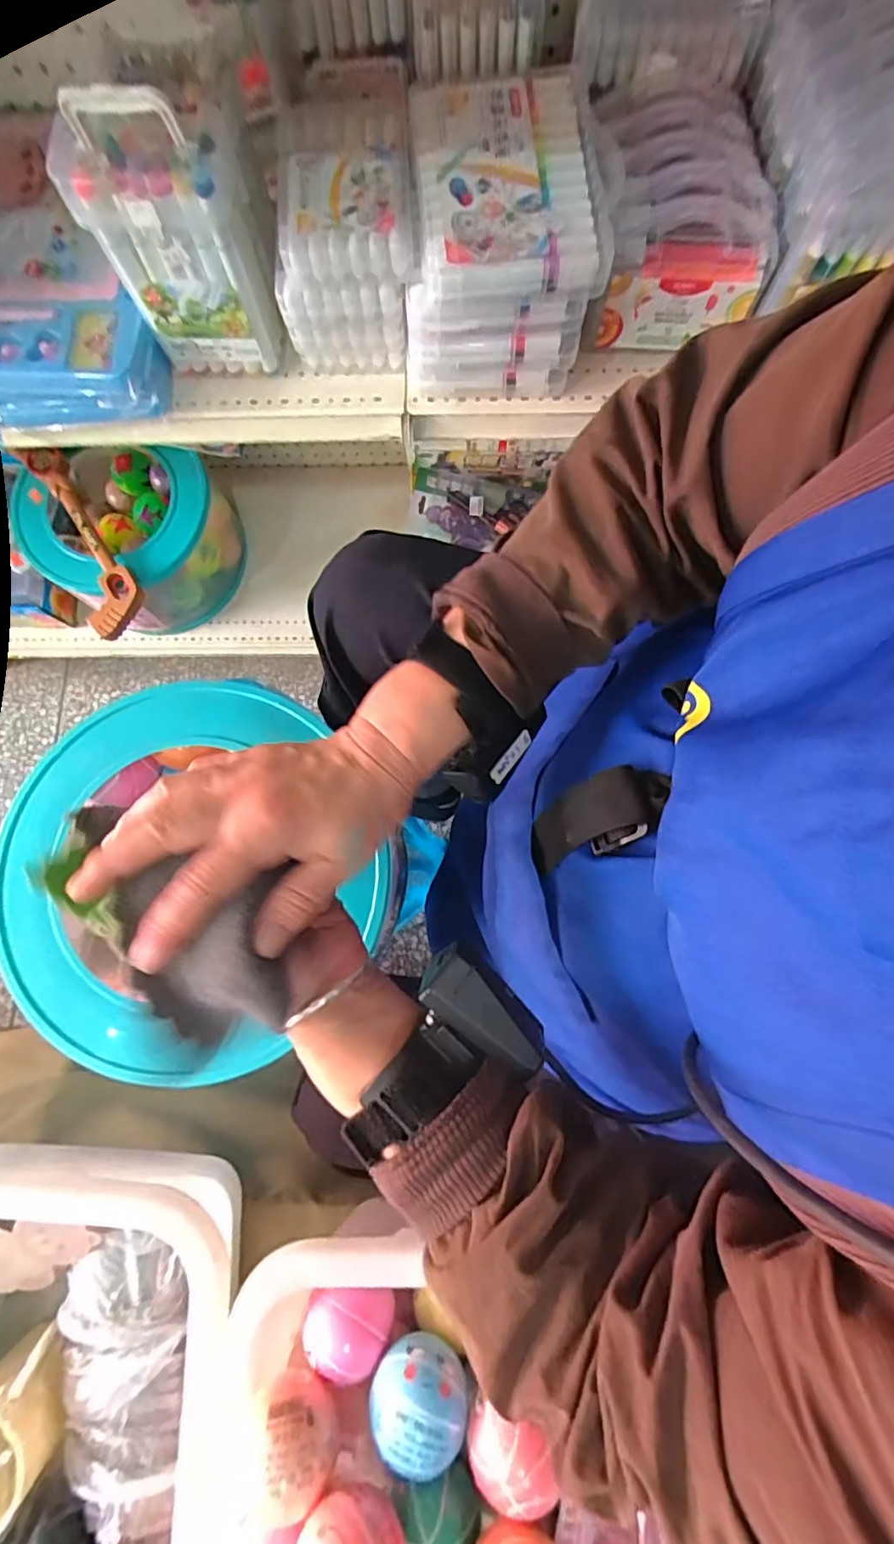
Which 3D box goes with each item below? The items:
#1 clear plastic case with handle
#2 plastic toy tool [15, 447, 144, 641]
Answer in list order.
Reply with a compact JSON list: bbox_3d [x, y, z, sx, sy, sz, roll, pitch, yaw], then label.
[{"bbox_3d":[-0.221,-0.437,0.469,0.118,0.178,0.060,-3,80,1],"label":"clear plastic case with handle"},{"bbox_3d":[-0.549,-0.353,0.865,0.082,0.053,0.322,-27,80,-4],"label":"plastic toy tool"}]

